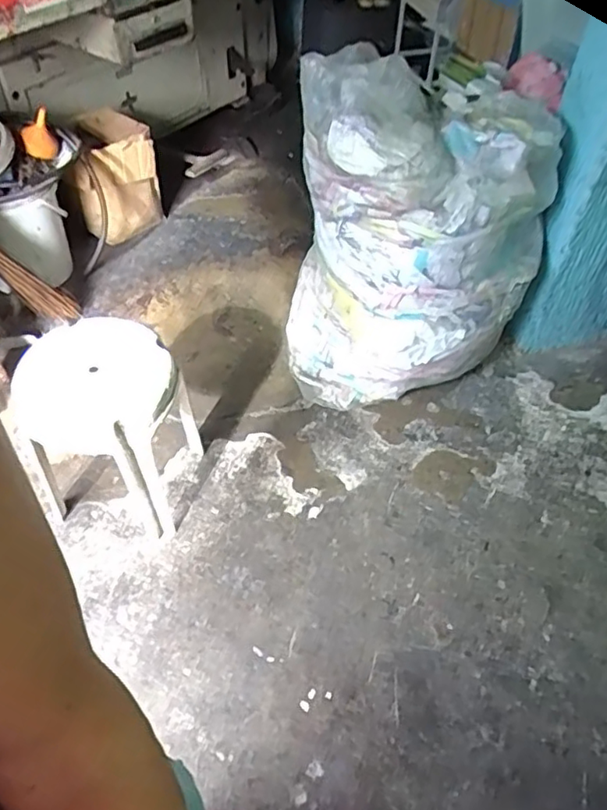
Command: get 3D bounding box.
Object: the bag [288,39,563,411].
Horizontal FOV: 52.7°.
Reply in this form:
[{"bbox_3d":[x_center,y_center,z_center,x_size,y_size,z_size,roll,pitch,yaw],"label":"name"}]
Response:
[{"bbox_3d":[0.307,-0.468,1.741,0.635,0.785,0.536,-4,50,-6],"label":"bag"}]

